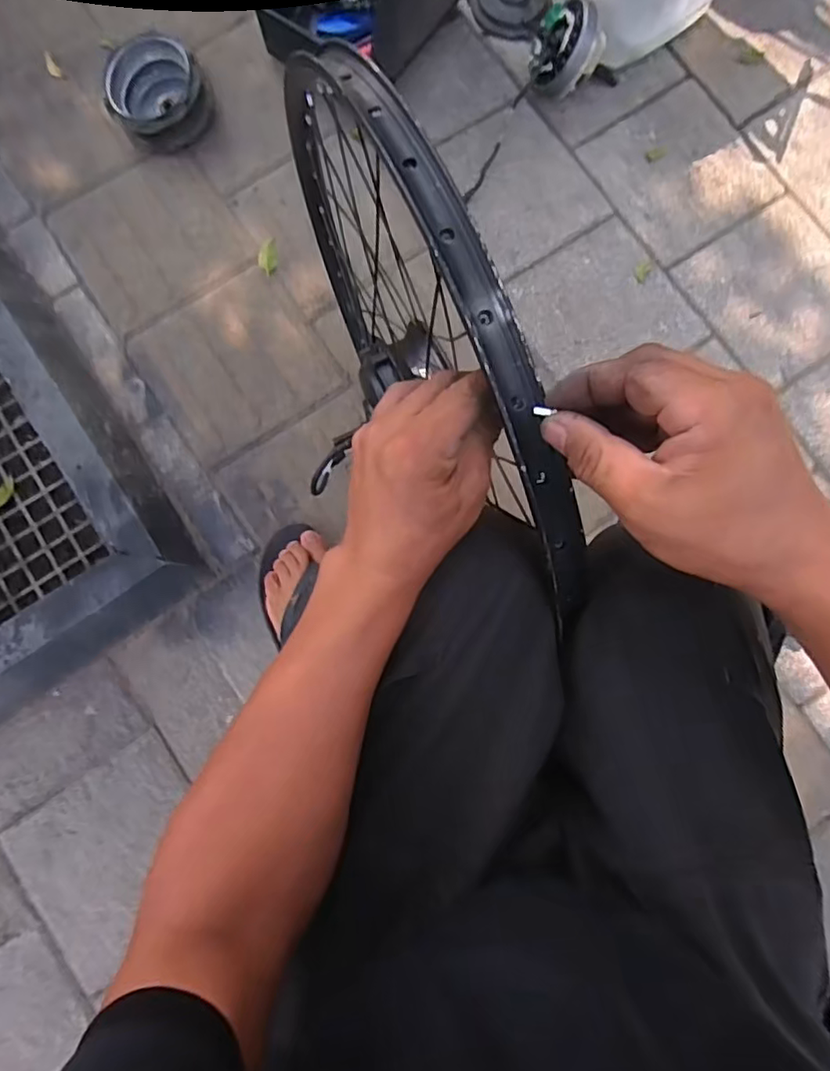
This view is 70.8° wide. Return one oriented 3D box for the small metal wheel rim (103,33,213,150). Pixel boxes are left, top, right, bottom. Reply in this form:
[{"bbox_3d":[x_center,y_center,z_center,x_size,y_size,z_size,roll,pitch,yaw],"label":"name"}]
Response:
[{"bbox_3d":[-0.387,-0.659,0.873,0.144,0.079,0.119,7,83,-1],"label":"small metal wheel rim"}]

